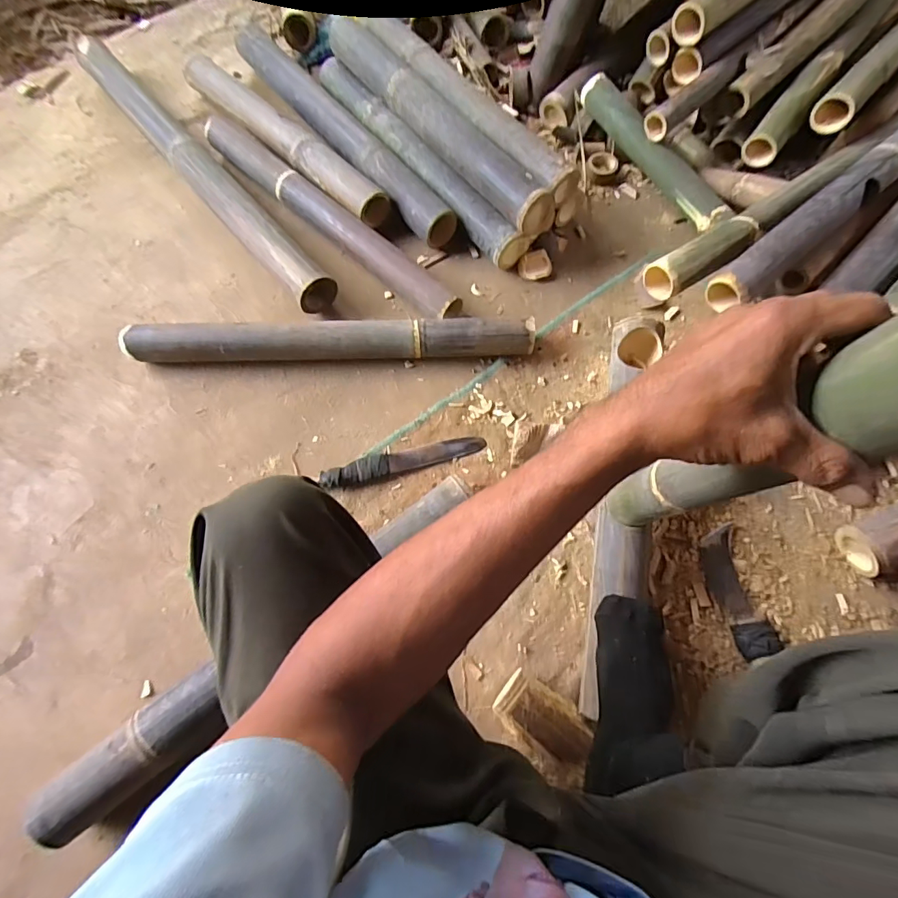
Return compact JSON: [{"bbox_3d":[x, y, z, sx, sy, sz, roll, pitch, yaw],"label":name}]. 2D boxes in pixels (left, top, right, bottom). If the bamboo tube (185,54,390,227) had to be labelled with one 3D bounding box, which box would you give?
[{"bbox_3d":[-0.346,-0.639,0.967,0.603,0.060,0.073,42,74,16],"label":"bamboo tube"}]

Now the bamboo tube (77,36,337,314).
[{"bbox_3d":[-0.506,-0.564,0.935,0.074,0.075,0.861,-40,73,-14],"label":"bamboo tube"}]

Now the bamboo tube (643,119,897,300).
[{"bbox_3d":[0.566,-0.410,0.787,0.595,0.052,0.069,-32,71,-12],"label":"bamboo tube"}]

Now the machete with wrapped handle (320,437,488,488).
[{"bbox_3d":[-0.069,0.015,0.738,0.254,0.028,0.035,-16,69,-6],"label":"machete with wrapped handle"}]

